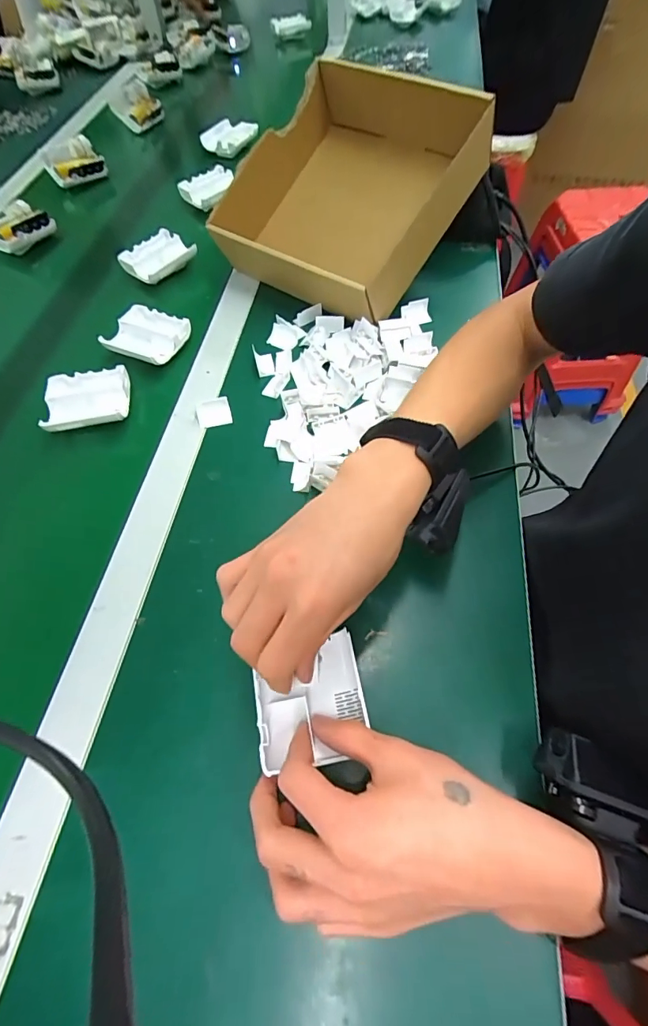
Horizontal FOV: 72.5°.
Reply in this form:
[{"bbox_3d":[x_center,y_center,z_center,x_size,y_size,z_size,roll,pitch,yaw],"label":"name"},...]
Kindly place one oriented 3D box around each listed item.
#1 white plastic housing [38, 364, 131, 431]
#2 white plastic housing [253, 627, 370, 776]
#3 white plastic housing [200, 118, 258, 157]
[{"bbox_3d":[-0.240,-0.116,0.449,0.080,0.017,0.066,-10,60,-6],"label":"white plastic housing"},{"bbox_3d":[-0.009,0.125,0.294,0.068,0.024,0.073,-11,61,-2],"label":"white plastic housing"},{"bbox_3d":[-0.163,-0.644,0.756,0.086,0.032,0.063,24,62,14],"label":"white plastic housing"}]

